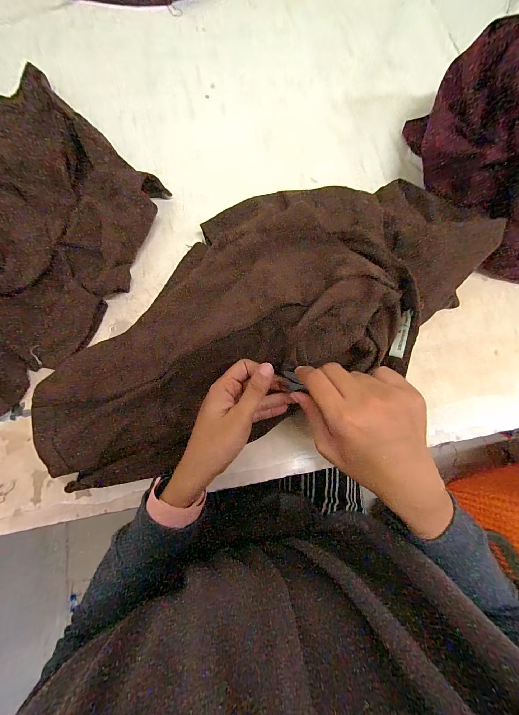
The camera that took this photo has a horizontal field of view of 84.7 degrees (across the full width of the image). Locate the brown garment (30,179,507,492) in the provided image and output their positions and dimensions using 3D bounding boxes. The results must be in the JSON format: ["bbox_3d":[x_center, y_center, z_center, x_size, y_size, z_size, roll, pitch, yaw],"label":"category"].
[{"bbox_3d":[0.011,-0.058,0.353,0.589,0.077,0.294,-29,78,-4],"label":"brown garment"}]

